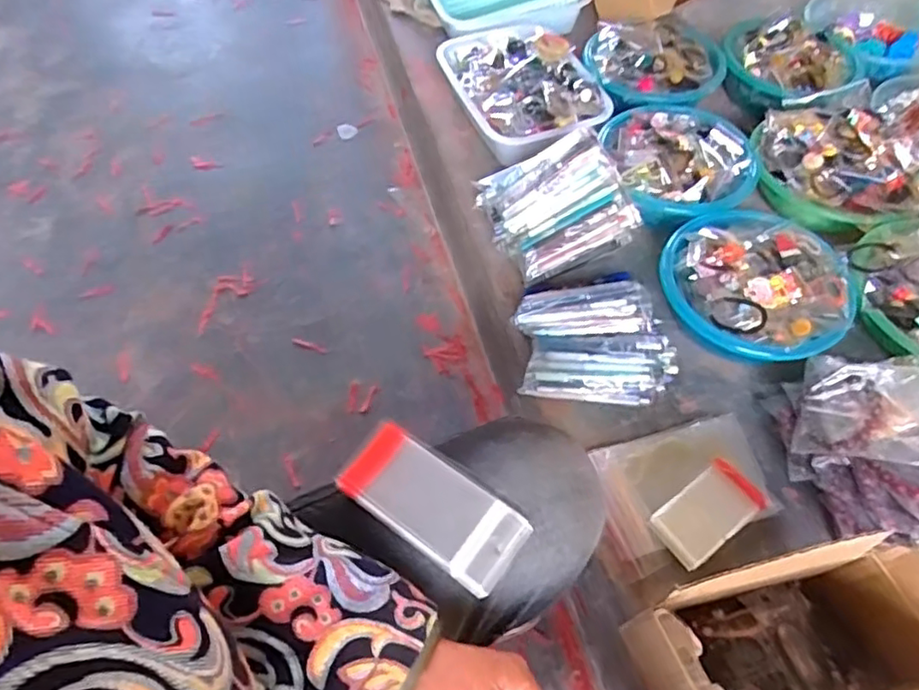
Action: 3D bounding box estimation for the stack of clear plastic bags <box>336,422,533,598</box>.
[{"bbox_3d":[-0.017,0.100,0.396,0.120,0.015,0.053,34,62,20],"label":"stack of clear plastic bags"}]

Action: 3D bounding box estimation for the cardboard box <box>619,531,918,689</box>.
[{"bbox_3d":[0.271,0.246,0.512,0.211,0.150,0.118,-15,57,-11],"label":"cardboard box"}]

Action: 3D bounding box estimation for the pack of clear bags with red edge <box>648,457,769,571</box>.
[{"bbox_3d":[0.263,0.178,0.662,0.115,0.015,0.065,-30,61,-19],"label":"pack of clear bags with red edge"}]

